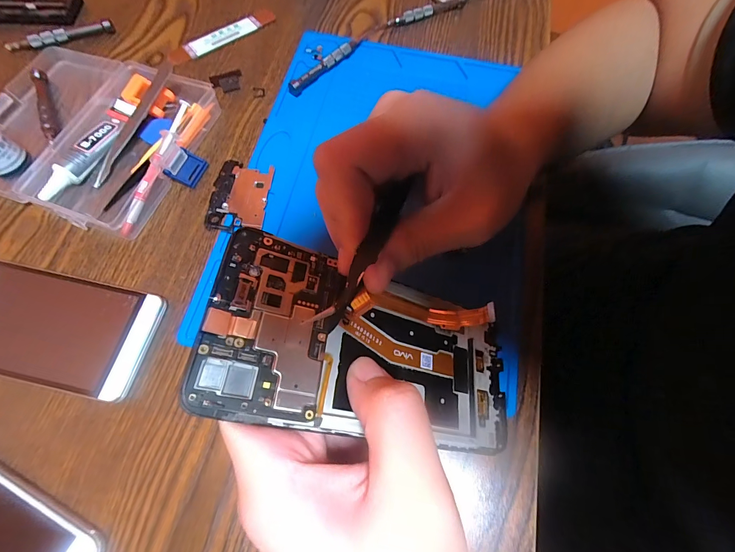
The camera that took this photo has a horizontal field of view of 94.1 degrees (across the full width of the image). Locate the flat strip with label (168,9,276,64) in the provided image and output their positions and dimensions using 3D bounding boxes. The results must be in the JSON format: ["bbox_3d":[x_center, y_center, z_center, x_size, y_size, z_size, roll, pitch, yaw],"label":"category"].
[{"bbox_3d":[-0.146,-0.242,0.342,0.113,0.004,0.023,-36,74,-15],"label":"flat strip with label"}]

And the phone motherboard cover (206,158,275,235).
[{"bbox_3d":[-0.101,-0.065,0.273,0.043,0.007,0.063,3,68,-1],"label":"phone motherboard cover"}]

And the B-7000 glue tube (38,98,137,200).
[{"bbox_3d":[-0.221,-0.102,0.277,0.024,0.017,0.102,18,69,5],"label":"B-7000 glue tube"}]

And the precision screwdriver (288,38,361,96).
[{"bbox_3d":[-0.038,-0.199,0.324,0.011,0.012,0.091,40,72,12],"label":"precision screwdriver"}]

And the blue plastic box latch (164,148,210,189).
[{"bbox_3d":[-0.146,-0.088,0.279,0.023,0.004,0.028,30,68,-25],"label":"blue plastic box latch"}]

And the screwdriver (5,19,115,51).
[{"bbox_3d":[-0.296,-0.231,0.330,0.095,0.010,0.014,-19,71,-9],"label":"screwdriver"}]

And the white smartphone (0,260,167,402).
[{"bbox_3d":[-0.215,0.033,0.230,0.141,0.010,0.070,12,69,2],"label":"white smartphone"}]

